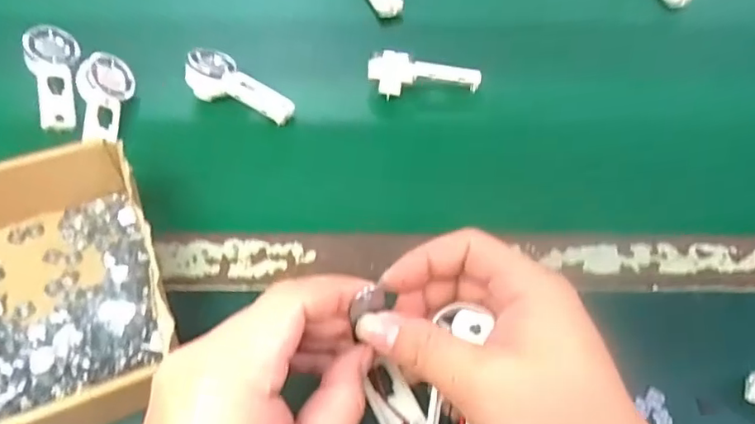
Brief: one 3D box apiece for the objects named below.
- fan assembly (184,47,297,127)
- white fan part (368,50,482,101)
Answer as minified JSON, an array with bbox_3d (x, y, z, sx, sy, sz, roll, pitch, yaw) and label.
[{"bbox_3d":[-0.111,-0.102,0.463,0.090,0.031,0.034,20,60,10],"label":"fan assembly"},{"bbox_3d":[0.039,-0.113,0.472,0.092,0.025,0.024,4,58,1],"label":"white fan part"}]

